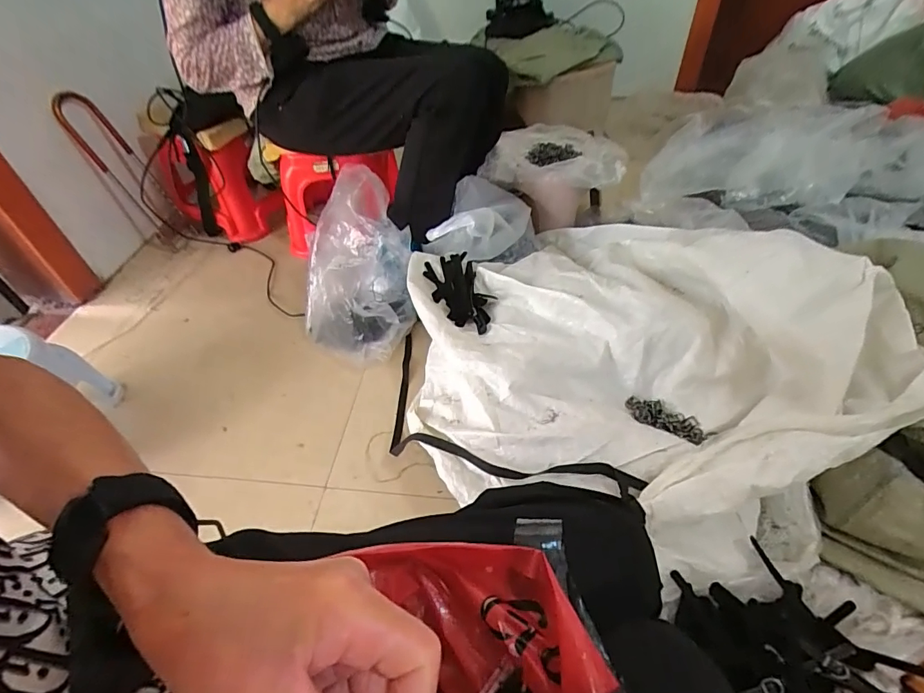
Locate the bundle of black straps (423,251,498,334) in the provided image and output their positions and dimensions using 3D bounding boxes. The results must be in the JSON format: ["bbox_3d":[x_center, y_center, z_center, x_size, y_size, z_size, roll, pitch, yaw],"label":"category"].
[{"bbox_3d":[-0.003,-0.096,0.817,0.094,0.028,0.192,-19,48,-14],"label":"bundle of black straps"}]

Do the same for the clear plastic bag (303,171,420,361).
[{"bbox_3d":[-0.229,-0.159,0.970,0.240,0.238,0.366,-14,48,-8],"label":"clear plastic bag"}]

